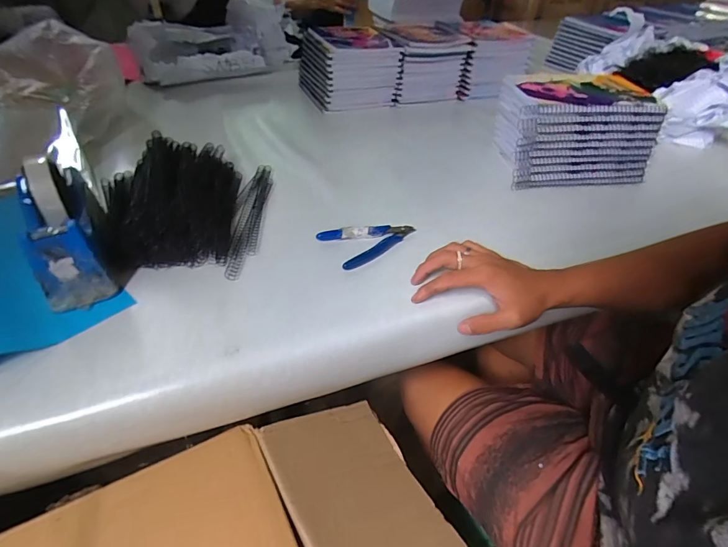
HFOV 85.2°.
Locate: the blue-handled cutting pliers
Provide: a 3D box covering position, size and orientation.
[{"bbox_3d":[0.007,-0.047,0.496,0.113,0.014,0.066,-25,50,-25],"label":"blue-handled cutting pliers"}]

